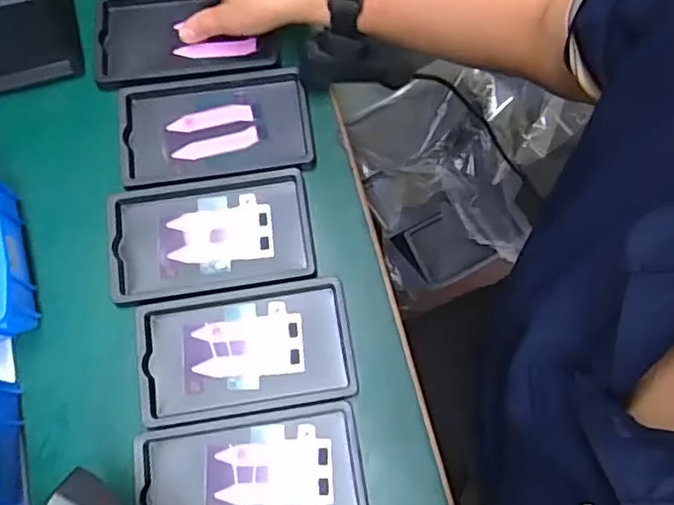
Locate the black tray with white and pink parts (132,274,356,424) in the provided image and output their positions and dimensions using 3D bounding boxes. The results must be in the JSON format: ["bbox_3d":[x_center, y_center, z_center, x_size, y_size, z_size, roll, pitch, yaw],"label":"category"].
[{"bbox_3d":[-0.070,0.075,0.465,0.158,0.012,0.092,-8,74,-1],"label":"black tray with white and pink parts"}]

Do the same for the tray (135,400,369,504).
[{"bbox_3d":[-0.061,0.166,0.440,0.157,0.015,0.094,-9,74,-1],"label":"tray"}]

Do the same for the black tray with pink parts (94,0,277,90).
[{"bbox_3d":[-0.137,-0.194,0.546,0.154,0.023,0.095,-9,75,-2],"label":"black tray with pink parts"}]

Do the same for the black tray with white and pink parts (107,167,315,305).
[{"bbox_3d":[-0.102,-0.013,0.491,0.158,0.012,0.095,-8,74,-1],"label":"black tray with white and pink parts"}]

